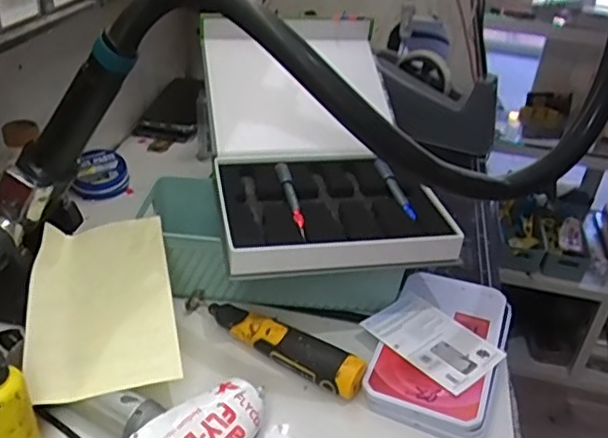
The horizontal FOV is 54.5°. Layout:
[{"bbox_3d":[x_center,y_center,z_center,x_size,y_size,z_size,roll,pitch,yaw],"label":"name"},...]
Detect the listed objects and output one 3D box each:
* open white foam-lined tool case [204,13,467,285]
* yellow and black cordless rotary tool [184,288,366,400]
[{"bbox_3d":[0.012,-0.077,0.551,0.191,0.106,0.301,-3,33,-12],"label":"open white foam-lined tool case"},{"bbox_3d":[-0.029,0.097,0.483,0.167,0.030,0.028,22,36,24],"label":"yellow and black cordless rotary tool"}]

